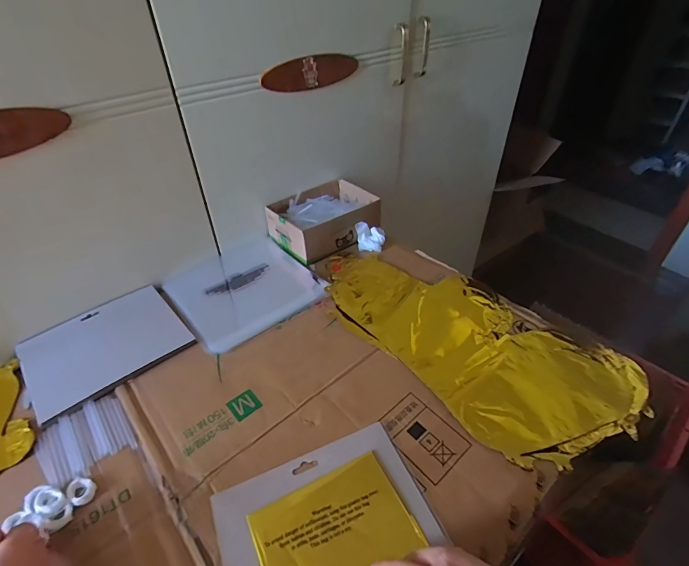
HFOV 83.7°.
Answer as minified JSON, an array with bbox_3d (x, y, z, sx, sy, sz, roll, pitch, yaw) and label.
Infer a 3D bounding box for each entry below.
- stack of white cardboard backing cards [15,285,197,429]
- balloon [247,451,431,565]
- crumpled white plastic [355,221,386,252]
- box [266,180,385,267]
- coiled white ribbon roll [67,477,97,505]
[{"bbox_3d":[-0.326,0.084,0.529,0.189,0.008,0.157,-31,48,-31],"label":"stack of white cardboard backing cards"},{"bbox_3d":[-0.003,0.240,0.354,0.141,0.009,0.121,-19,43,-21],"label":"balloon"},{"bbox_3d":[0.048,-0.086,0.701,0.053,0.035,0.045,-4,40,-3],"label":"crumpled white plastic"},{"bbox_3d":[-0.036,-0.125,0.742,0.192,0.064,0.141,-29,47,-30],"label":"box"},{"bbox_3d":[-0.265,0.209,0.388,0.029,0.006,0.022,25,46,28],"label":"coiled white ribbon roll"}]

